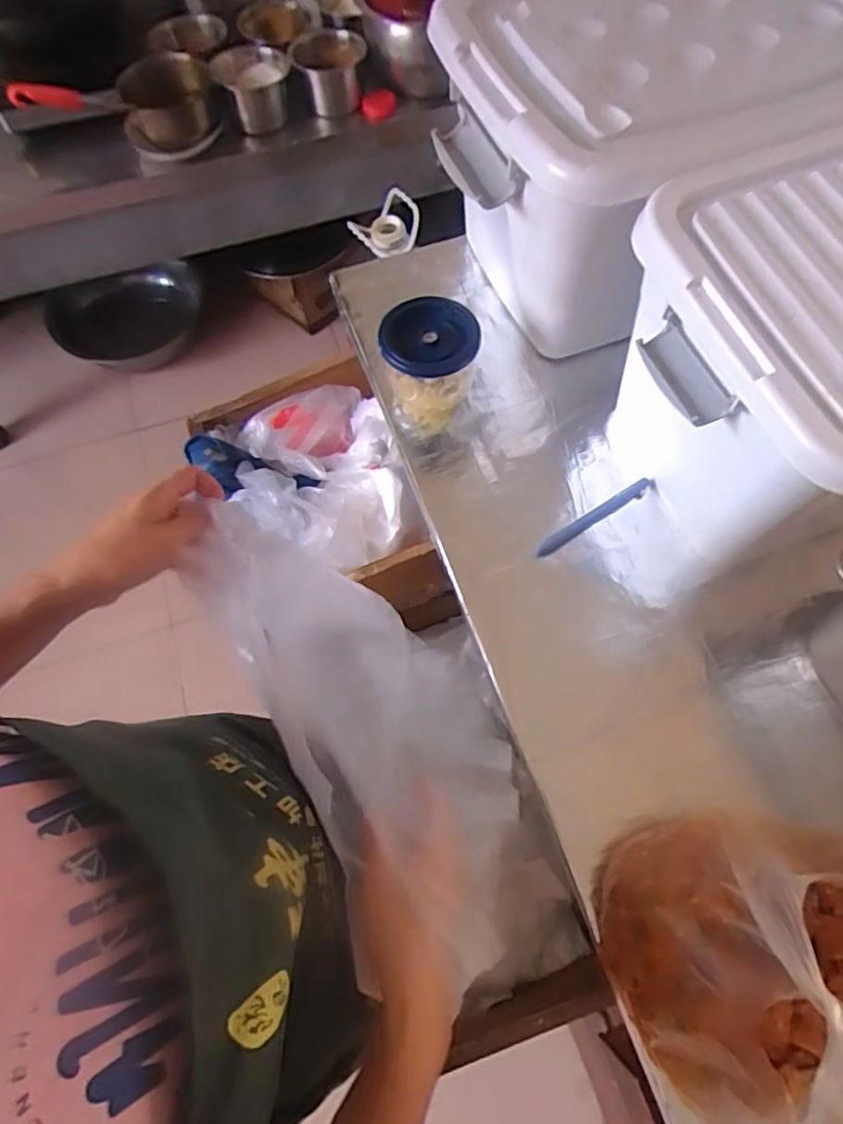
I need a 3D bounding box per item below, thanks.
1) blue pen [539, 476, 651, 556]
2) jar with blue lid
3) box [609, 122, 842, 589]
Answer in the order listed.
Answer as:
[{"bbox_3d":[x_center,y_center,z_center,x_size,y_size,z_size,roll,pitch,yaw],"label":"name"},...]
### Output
[{"bbox_3d":[0.172,-0.044,0.621,0.138,0.007,0.016,-31,69,-11],"label":"blue pen"},{"bbox_3d":[0.009,-0.209,0.654,0.092,0.085,0.093,-1,66,2],"label":"jar with blue lid"},{"bbox_3d":[0.379,-0.173,0.543,0.400,0.241,0.282,-21,67,-7],"label":"box"}]

